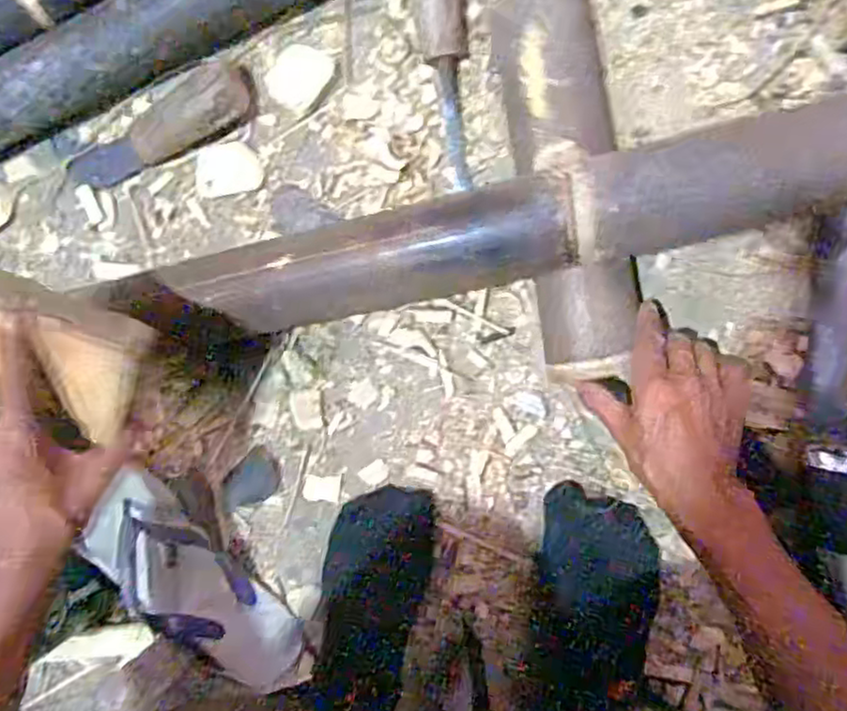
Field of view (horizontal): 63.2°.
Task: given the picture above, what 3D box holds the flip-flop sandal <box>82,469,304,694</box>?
[{"bbox_3d":[-0.218,0.217,0.640,0.095,0.053,0.242,-43,90,9],"label":"flip-flop sandal"}]

